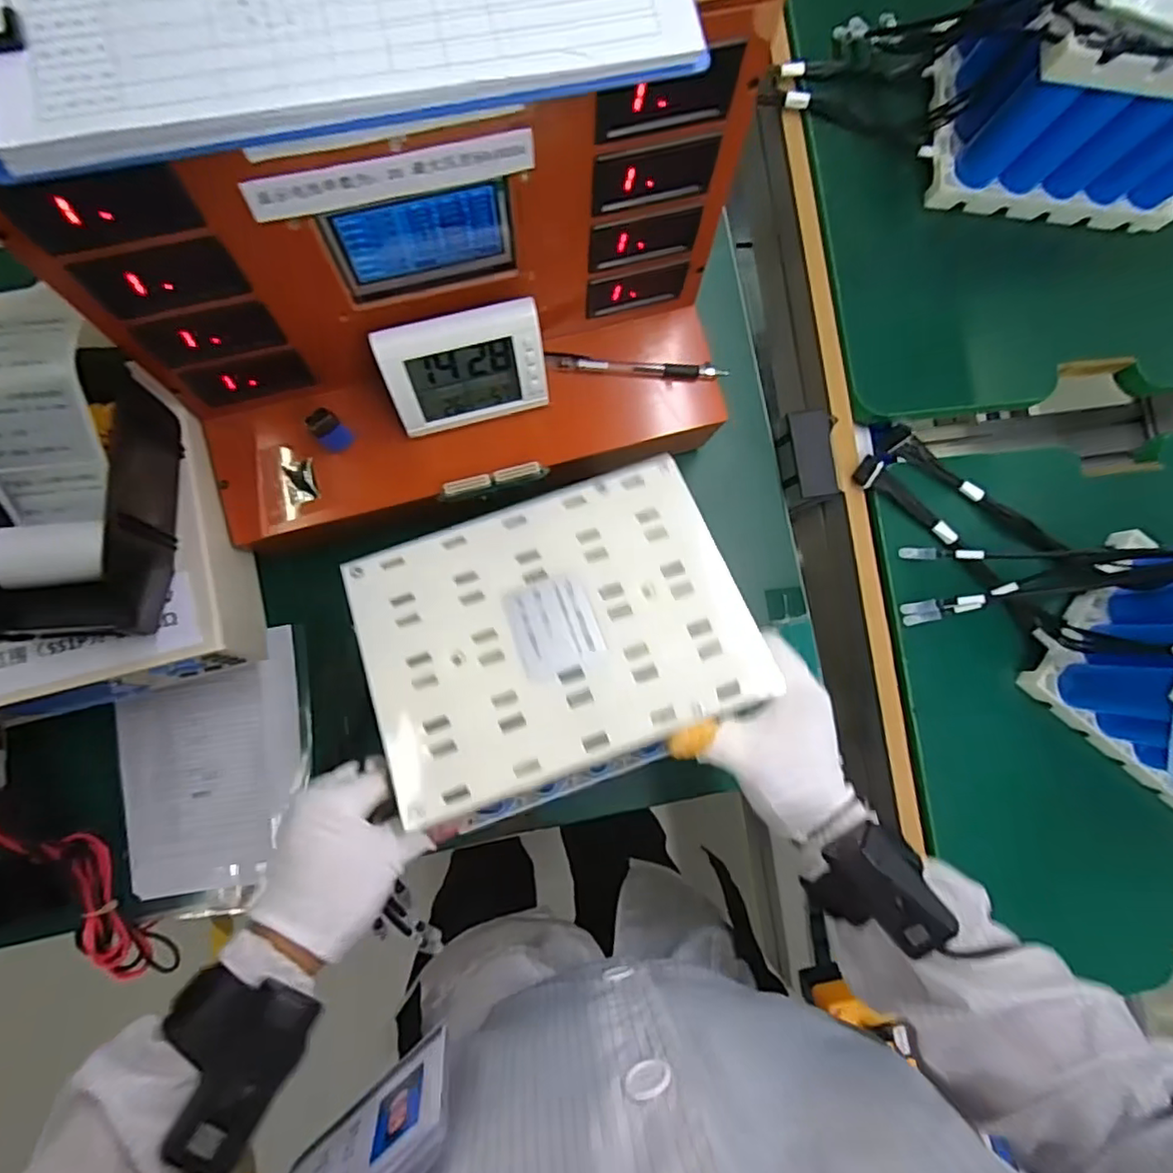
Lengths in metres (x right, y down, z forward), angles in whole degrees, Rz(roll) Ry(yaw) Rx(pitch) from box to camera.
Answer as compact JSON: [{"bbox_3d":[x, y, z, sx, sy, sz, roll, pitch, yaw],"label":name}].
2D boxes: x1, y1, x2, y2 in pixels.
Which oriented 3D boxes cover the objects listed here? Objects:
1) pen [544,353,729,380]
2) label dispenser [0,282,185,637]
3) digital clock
[{"bbox_3d":[0.041,-0.179,0.512,0.146,0.009,0.012,1,85,-5],"label":"pen"},{"bbox_3d":[-0.337,-0.072,0.409,0.100,0.074,0.204,-1,85,-5],"label":"label dispenser"},{"bbox_3d":[-0.087,-0.155,0.454,0.114,0.080,0.049,-15,87,-6],"label":"digital clock"}]

